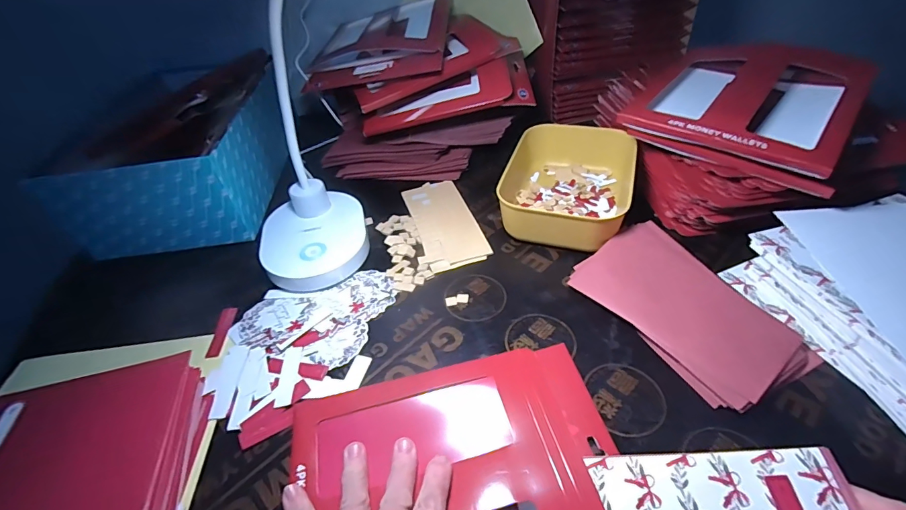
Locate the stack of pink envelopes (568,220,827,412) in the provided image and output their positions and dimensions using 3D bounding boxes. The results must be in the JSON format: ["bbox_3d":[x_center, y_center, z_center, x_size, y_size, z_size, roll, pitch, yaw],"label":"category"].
[{"bbox_3d":[0.210,0.044,0.386,0.112,0.030,0.181,-26,46,-20],"label":"stack of pink envelopes"}]

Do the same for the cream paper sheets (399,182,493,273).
[{"bbox_3d":[-0.012,-0.044,0.523,0.070,0.007,0.164,-15,43,-9],"label":"cream paper sheets"}]

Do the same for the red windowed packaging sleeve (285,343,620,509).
[{"bbox_3d":[0.003,0.162,0.297,0.232,0.020,0.198,-12,43,-7],"label":"red windowed packaging sleeve"}]

